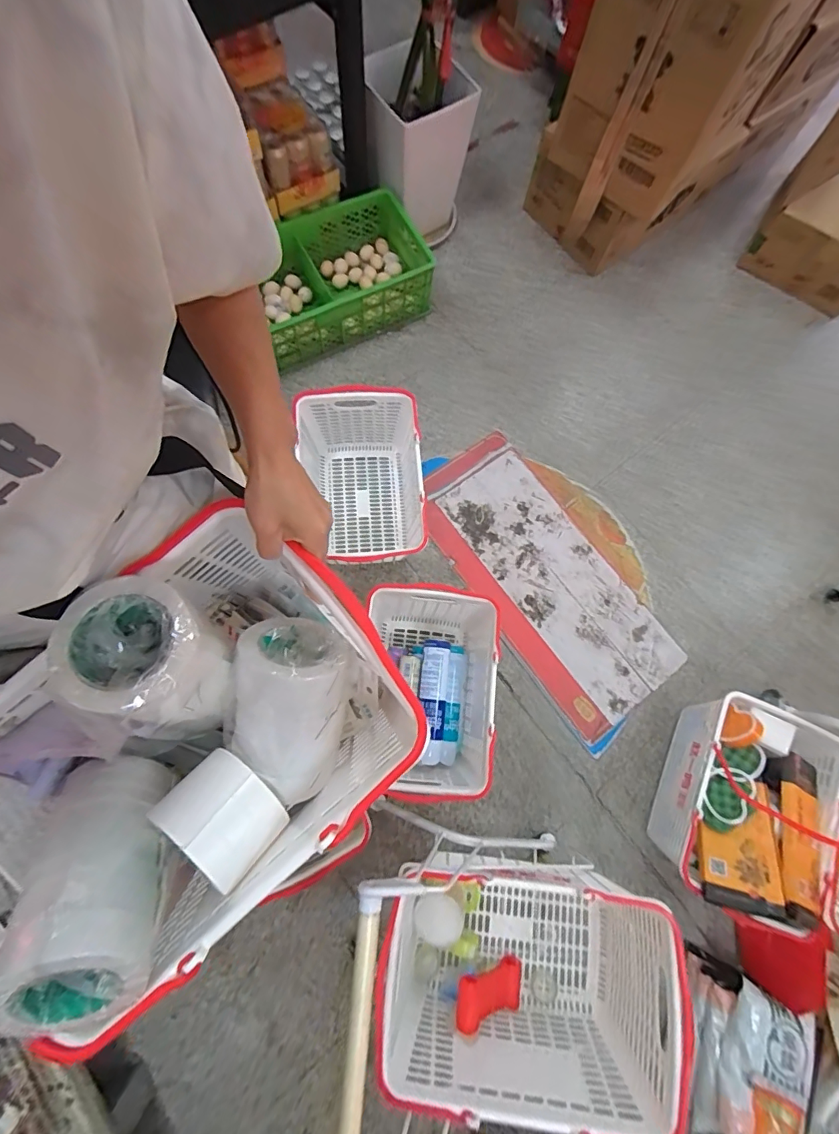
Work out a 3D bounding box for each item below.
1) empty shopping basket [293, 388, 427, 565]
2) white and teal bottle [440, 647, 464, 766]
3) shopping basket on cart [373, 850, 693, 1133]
[{"bbox_3d":[-0.149,-0.238,1.310,0.316,0.250,0.406,-7,78,-3],"label":"empty shopping basket"},{"bbox_3d":[0.082,0.340,1.176,0.048,0.064,0.282,7,76,-3],"label":"white and teal bottle"},{"bbox_3d":[0.176,0.684,0.828,0.428,0.259,0.311,6,76,-3],"label":"shopping basket on cart"}]

